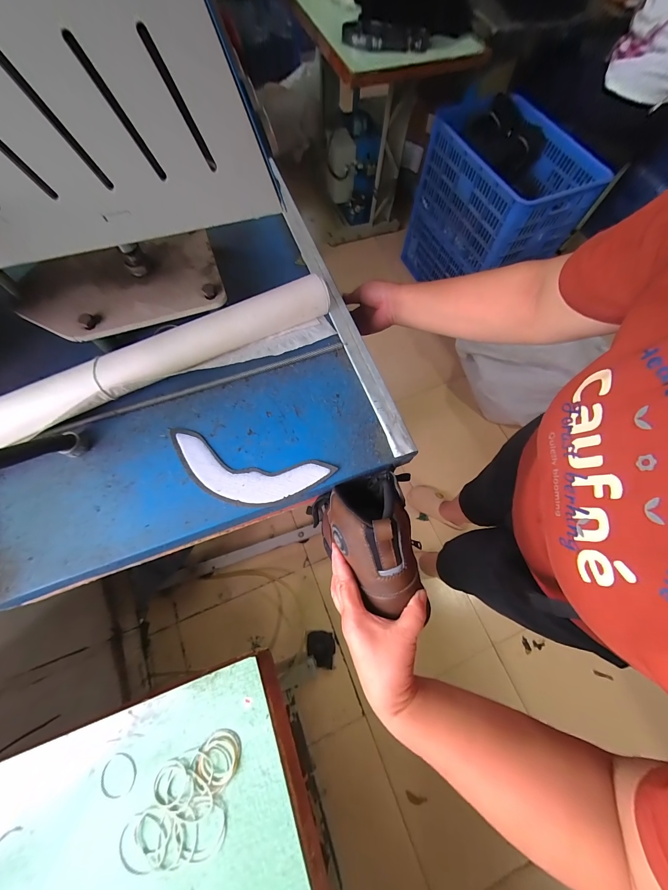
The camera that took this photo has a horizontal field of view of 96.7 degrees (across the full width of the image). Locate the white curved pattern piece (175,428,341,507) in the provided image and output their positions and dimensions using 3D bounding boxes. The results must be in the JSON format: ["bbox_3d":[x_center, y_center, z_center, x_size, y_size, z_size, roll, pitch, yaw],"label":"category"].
[{"bbox_3d":[-0.106,0.034,0.354,0.198,0.004,0.070,13,70,3],"label":"white curved pattern piece"}]

